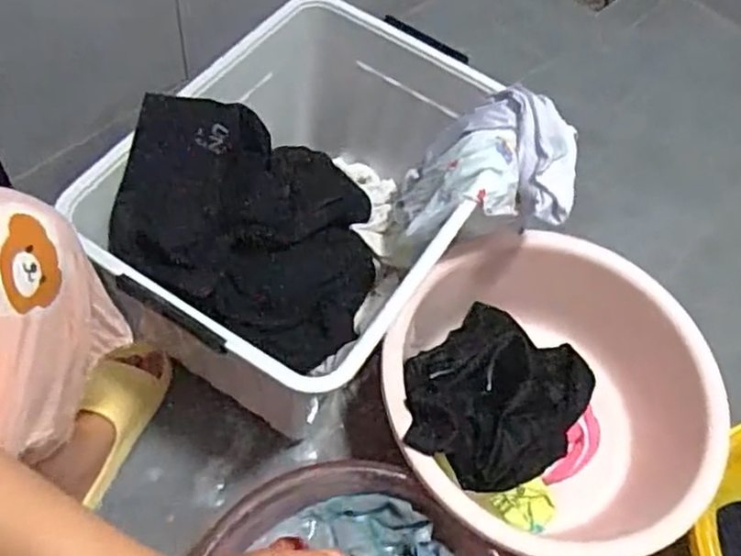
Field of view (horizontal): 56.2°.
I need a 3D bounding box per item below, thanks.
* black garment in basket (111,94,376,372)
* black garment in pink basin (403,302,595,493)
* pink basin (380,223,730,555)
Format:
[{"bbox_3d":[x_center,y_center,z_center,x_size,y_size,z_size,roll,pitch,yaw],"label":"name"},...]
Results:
[{"bbox_3d":[-0.118,-0.066,0.834,0.260,0.276,0.282,4,60,-6],"label":"black garment in basket"},{"bbox_3d":[0.149,0.138,0.828,0.201,0.125,0.260,34,61,11],"label":"black garment in pink basin"},{"bbox_3d":[0.198,0.143,0.836,0.363,0.193,0.383,4,60,-6],"label":"pink basin"}]

